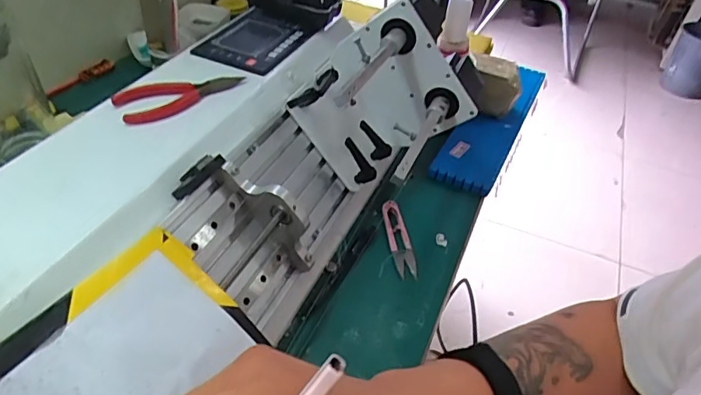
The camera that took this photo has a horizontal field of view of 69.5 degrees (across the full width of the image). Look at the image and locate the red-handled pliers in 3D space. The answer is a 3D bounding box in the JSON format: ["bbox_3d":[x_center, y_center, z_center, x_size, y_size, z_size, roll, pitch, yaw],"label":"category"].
[{"bbox_3d":[-0.159,-0.099,0.477,0.117,0.014,0.039,-24,51,-29],"label":"red-handled pliers"}]

